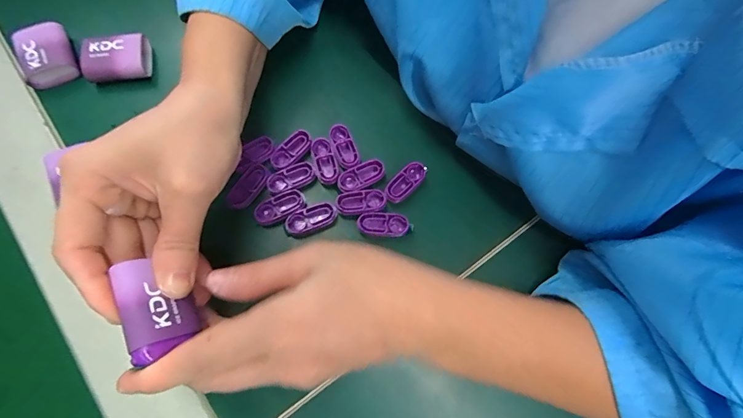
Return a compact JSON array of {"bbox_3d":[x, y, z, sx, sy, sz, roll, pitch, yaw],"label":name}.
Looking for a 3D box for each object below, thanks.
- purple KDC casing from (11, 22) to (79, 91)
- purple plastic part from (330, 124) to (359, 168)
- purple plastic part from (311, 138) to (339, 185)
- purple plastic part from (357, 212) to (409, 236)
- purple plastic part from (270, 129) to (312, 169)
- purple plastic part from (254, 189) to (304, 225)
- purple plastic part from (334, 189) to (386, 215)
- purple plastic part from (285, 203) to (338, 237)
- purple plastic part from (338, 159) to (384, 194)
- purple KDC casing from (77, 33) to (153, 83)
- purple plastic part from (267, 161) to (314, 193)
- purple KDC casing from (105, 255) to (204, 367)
[{"bbox_3d":[-0.240,-0.114,0.273,0.036,0.018,0.038,-28,77,-9],"label":"purple KDC casing"},{"bbox_3d":[-0.020,-0.045,0.262,0.015,0.004,0.034,-20,76,-7],"label":"purple plastic part"},{"bbox_3d":[-0.033,-0.034,0.259,0.015,0.004,0.034,-16,76,-6],"label":"purple plastic part"},{"bbox_3d":[0.008,0.010,0.248,0.033,0.004,0.016,2,75,-1],"label":"purple plastic part"},{"bbox_3d":[-0.056,-0.042,0.262,0.015,0.005,0.032,39,77,8],"label":"purple plastic part"},{"bbox_3d":[-0.062,-0.002,0.248,0.033,0.004,0.016,-27,77,-8],"label":"purple plastic part"},{"bbox_3d":[-0.007,-0.005,0.251,0.033,0.004,0.016,-7,75,-4],"label":"purple plastic part"},{"bbox_3d":[-0.040,0.006,0.248,0.034,0.004,0.016,-24,81,-3],"label":"purple plastic part"},{"bbox_3d":[-0.007,-0.023,0.258,0.034,0.004,0.017,-25,78,-6],"label":"purple plastic part"},{"bbox_3d":[-0.188,-0.111,0.275,0.047,0.019,0.028,-12,75,-5],"label":"purple KDC casing"},{"bbox_3d":[-0.056,-0.021,0.257,0.032,0.006,0.016,-25,77,-8],"label":"purple plastic part"},{"bbox_3d":[-0.106,0.048,0.179,0.014,0.031,0.044,-40,76,32],"label":"purple KDC casing"}]

